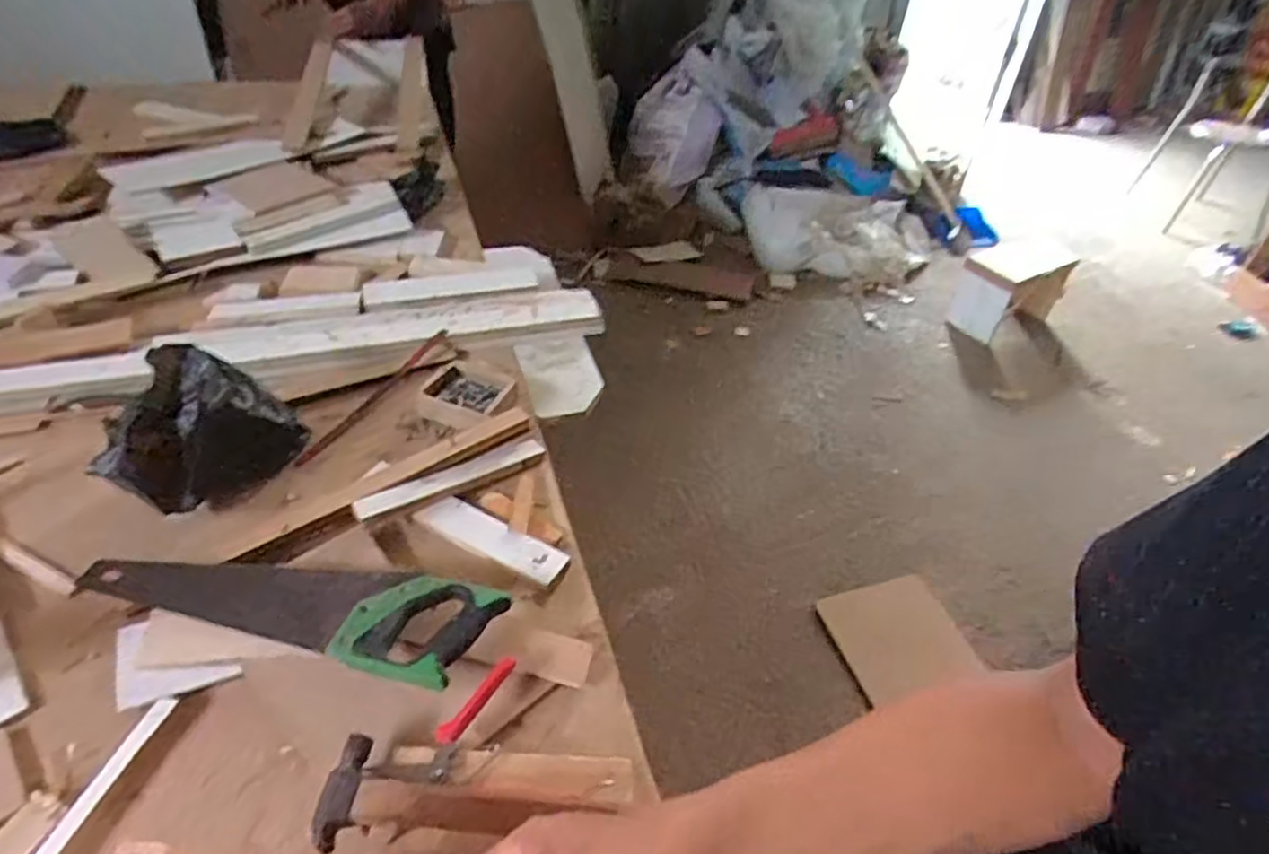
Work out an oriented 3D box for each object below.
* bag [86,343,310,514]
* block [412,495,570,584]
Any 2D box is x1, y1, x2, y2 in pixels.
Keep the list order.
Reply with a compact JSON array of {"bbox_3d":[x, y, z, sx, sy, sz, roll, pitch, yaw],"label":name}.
[{"bbox_3d":[-0.516,0.001,0.846,0.143,0.124,0.191,6,42,2],"label":"bag"},{"bbox_3d":[-0.169,0.133,0.842,0.187,0.015,0.049,20,44,17],"label":"block"}]

